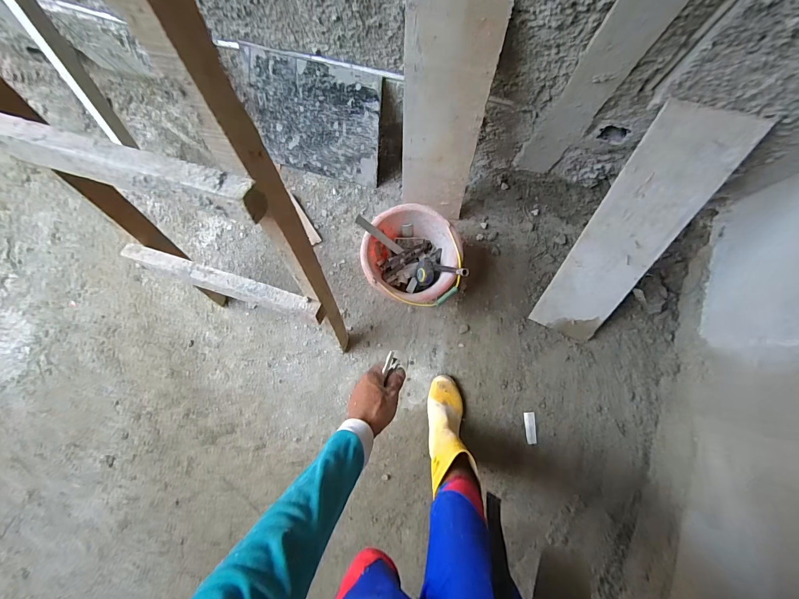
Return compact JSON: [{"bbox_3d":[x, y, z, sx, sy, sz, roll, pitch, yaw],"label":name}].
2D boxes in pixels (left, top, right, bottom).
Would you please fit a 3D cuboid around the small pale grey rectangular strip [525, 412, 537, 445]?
[{"bbox_3d":[0.422,0.415,1.179,0.034,0.008,0.101,-5,84,4],"label":"small pale grey rectangular strip"}]

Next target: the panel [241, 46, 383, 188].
[{"bbox_3d":[-0.267,-0.547,1.150,0.422,0.380,0.012,16,63,6],"label":"panel"}]

